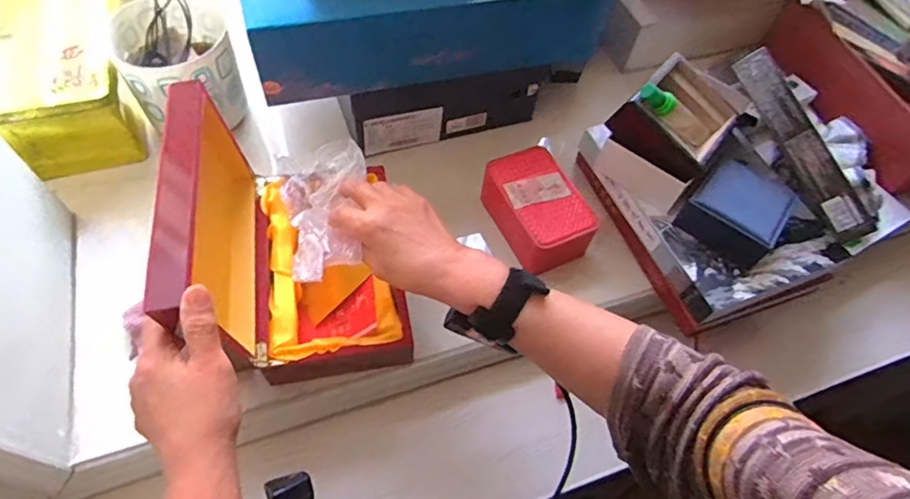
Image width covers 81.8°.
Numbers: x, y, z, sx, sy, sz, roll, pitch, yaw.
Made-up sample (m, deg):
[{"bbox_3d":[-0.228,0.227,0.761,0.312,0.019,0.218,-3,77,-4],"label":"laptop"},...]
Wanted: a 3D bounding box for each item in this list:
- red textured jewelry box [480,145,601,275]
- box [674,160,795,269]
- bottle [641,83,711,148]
[{"bbox_3d":[0.095,-0.046,0.599,0.085,0.057,0.137,-23,63,-17],"label":"red textured jewelry box"},{"bbox_3d":[0.293,-0.041,0.545,0.088,0.053,0.083,35,62,16],"label":"box"},{"bbox_3d":[0.233,-0.142,0.551,0.110,0.022,0.018,19,49,-38],"label":"bottle"}]

